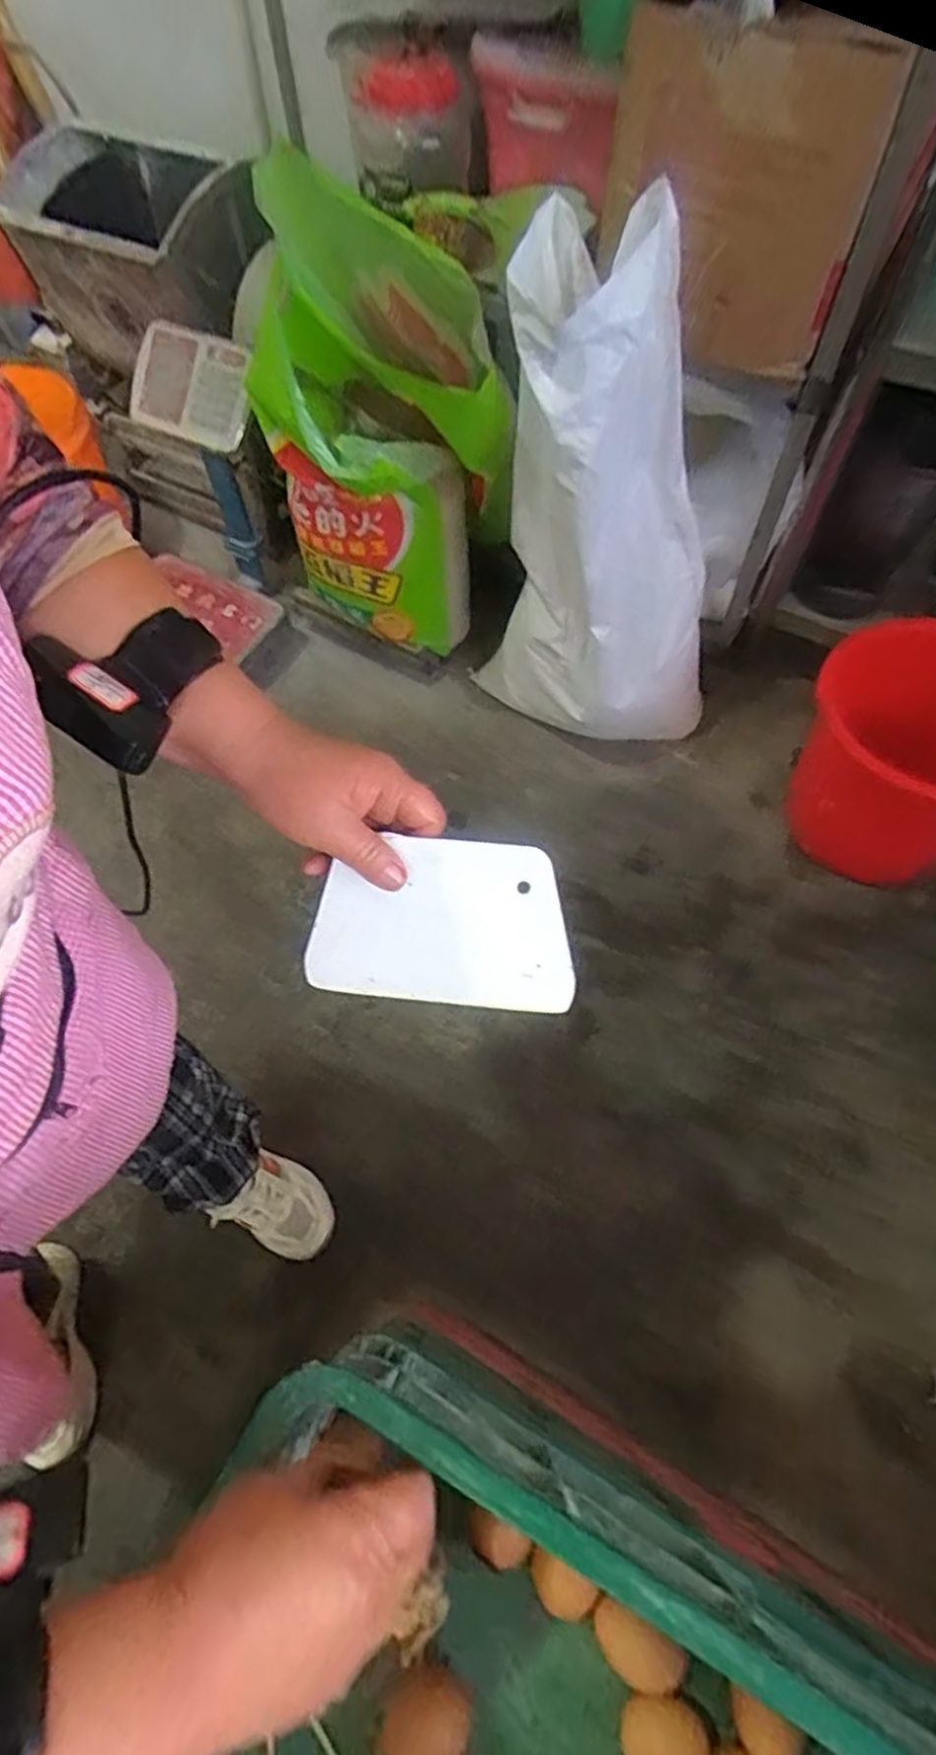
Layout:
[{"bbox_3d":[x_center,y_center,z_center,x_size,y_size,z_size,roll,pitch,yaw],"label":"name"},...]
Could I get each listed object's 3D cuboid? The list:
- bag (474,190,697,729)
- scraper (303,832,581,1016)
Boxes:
[{"bbox_3d":[0.180,-0.461,1.103,0.390,0.708,0.196,21,65,13],"label":"bag"},{"bbox_3d":[-0.016,0.025,0.423,0.146,0.007,0.096,5,107,7],"label":"scraper"}]

